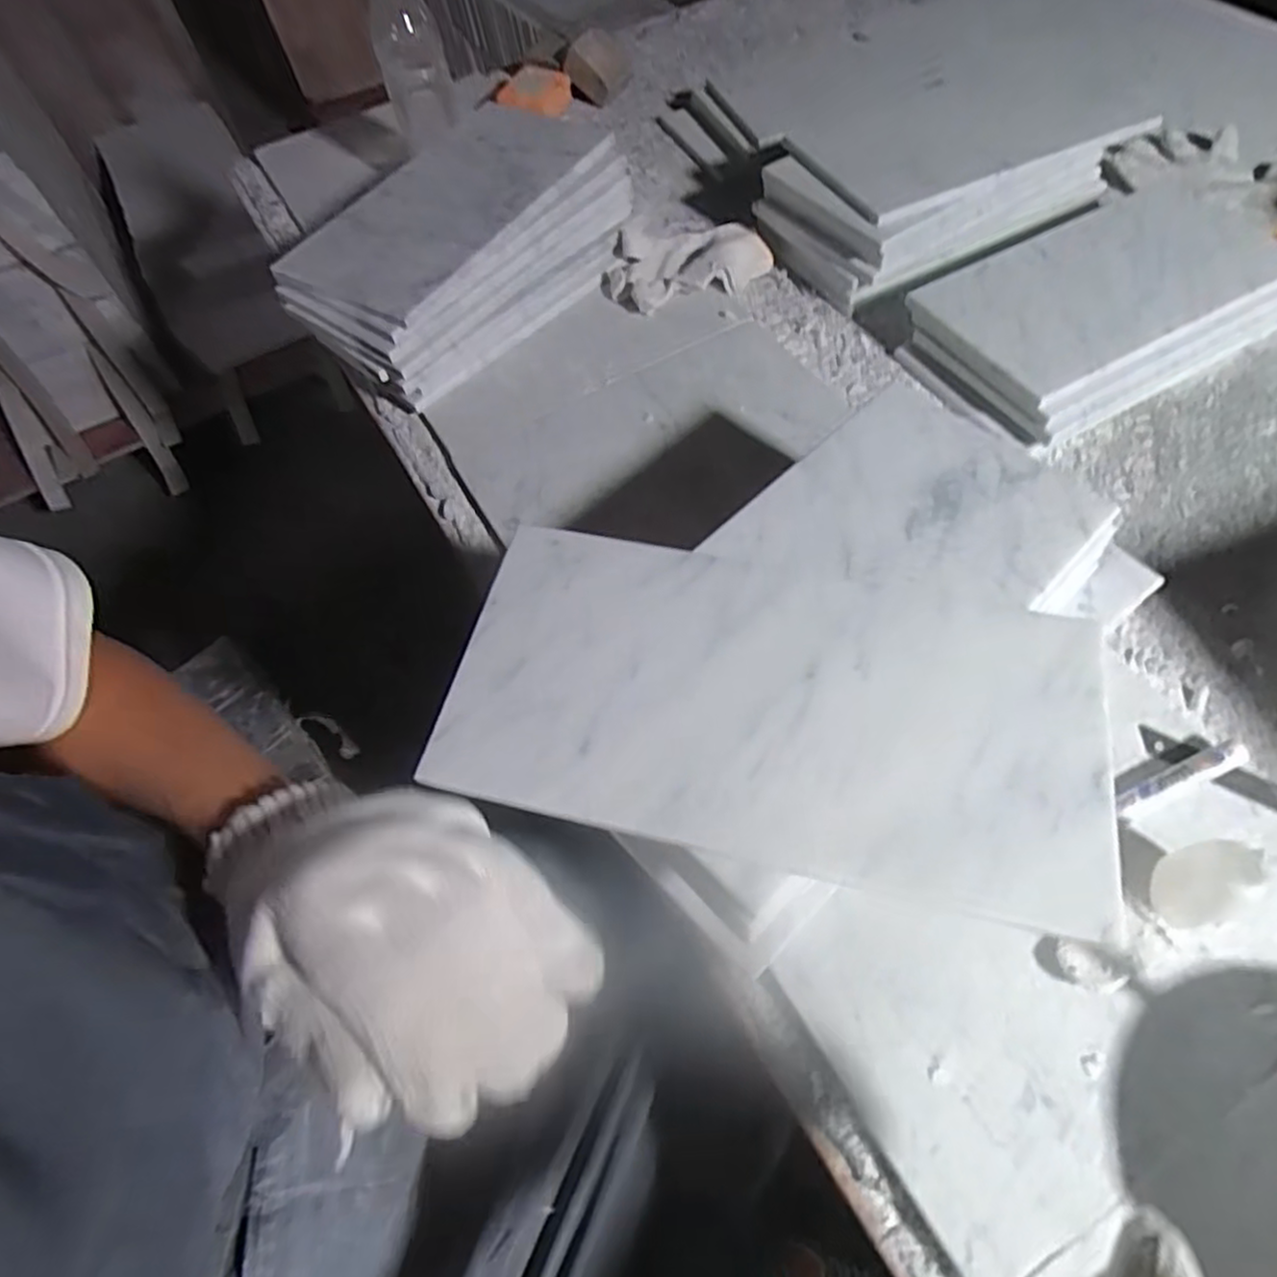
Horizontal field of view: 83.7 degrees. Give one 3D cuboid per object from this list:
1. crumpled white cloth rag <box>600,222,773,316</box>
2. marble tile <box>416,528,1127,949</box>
[{"bbox_3d":[0.046,-0.359,0.679,0.159,0.027,0.105,-11,60,-3],"label":"crumpled white cloth rag"},{"bbox_3d":[0.062,0.029,0.342,0.301,0.006,0.151,11,61,9],"label":"marble tile"}]

